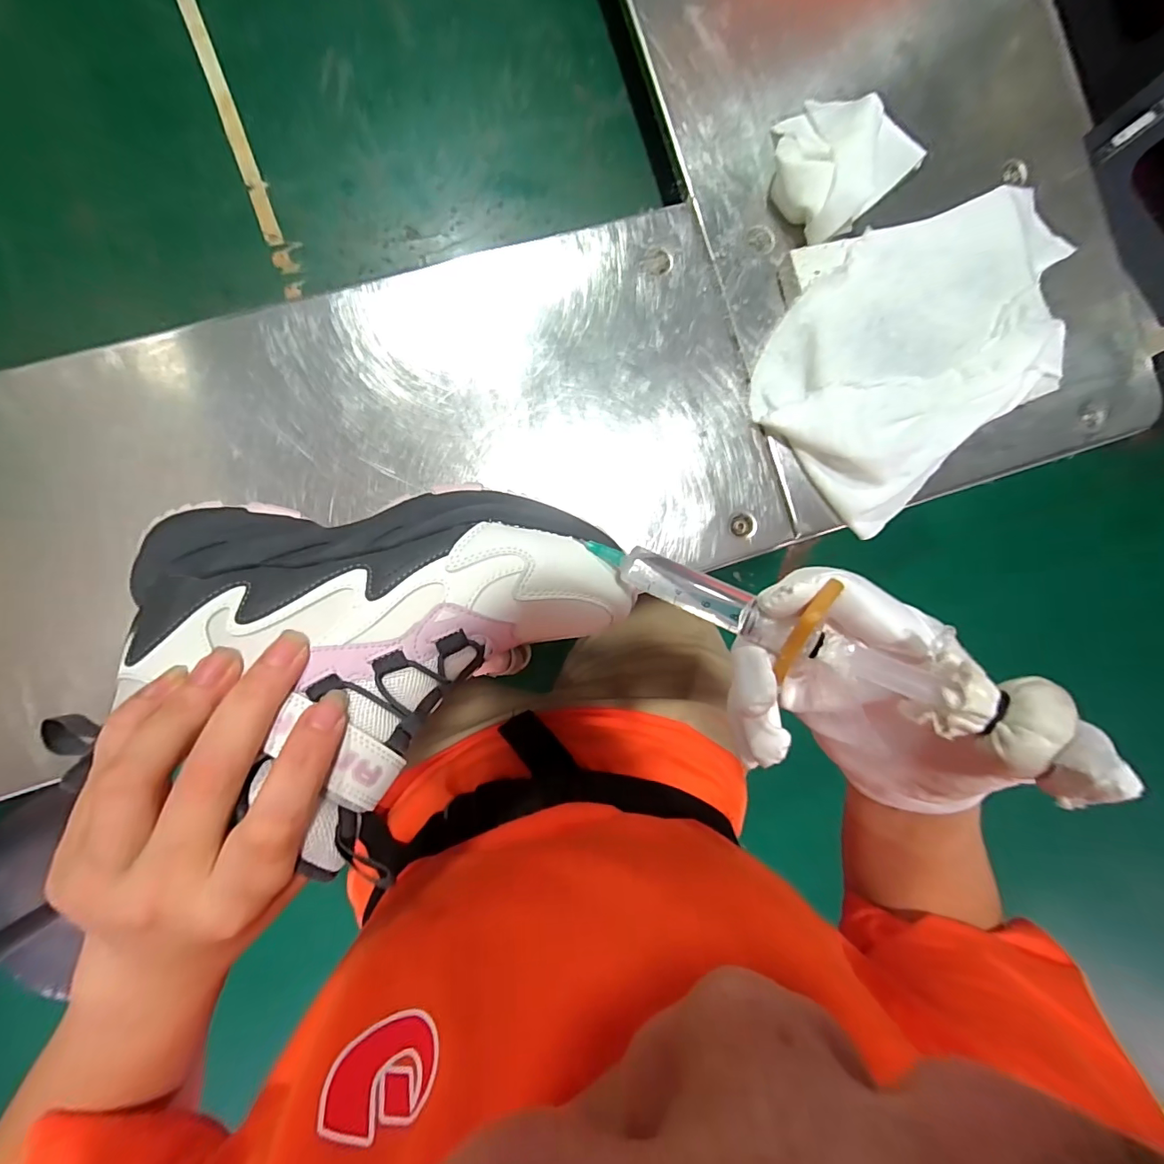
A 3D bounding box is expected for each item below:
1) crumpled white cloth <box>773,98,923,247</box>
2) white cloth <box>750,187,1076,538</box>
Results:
[{"bbox_3d":[0.169,-0.280,0.321,0.103,0.036,0.080,-45,93,-5],"label":"crumpled white cloth"},{"bbox_3d":[0.229,-0.157,0.326,0.235,0.029,0.145,-39,92,-5],"label":"white cloth"}]

